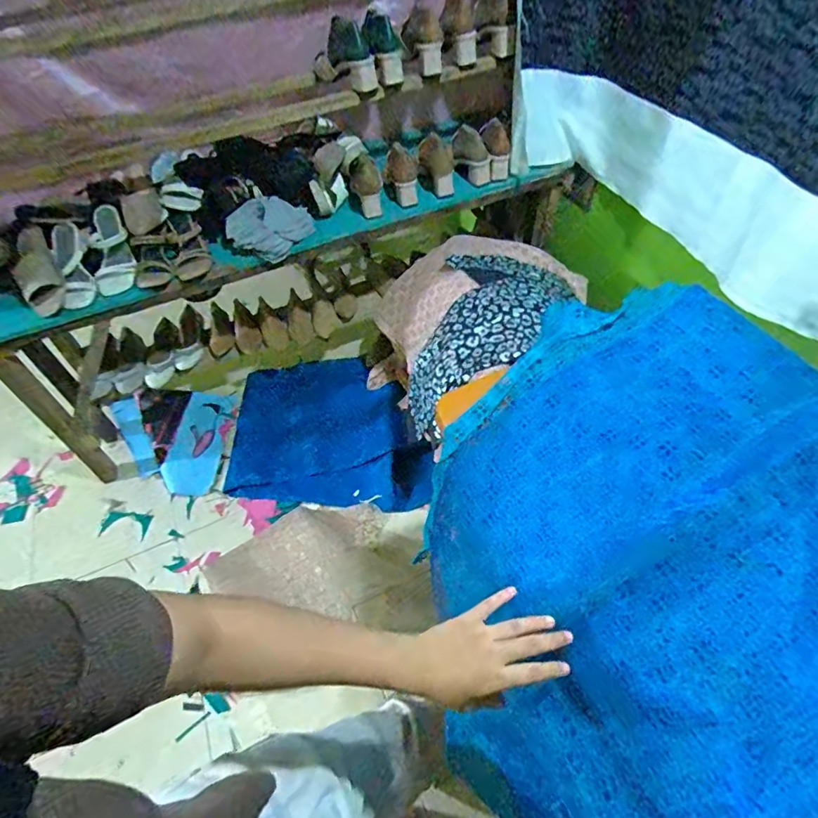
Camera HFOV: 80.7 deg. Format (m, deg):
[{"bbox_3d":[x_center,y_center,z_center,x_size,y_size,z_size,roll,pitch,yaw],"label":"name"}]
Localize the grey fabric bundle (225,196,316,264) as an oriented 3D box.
[{"bbox_3d":[-0.344,-0.448,1.164,0.166,0.067,0.175,25,58,22],"label":"grey fabric bundle"}]

